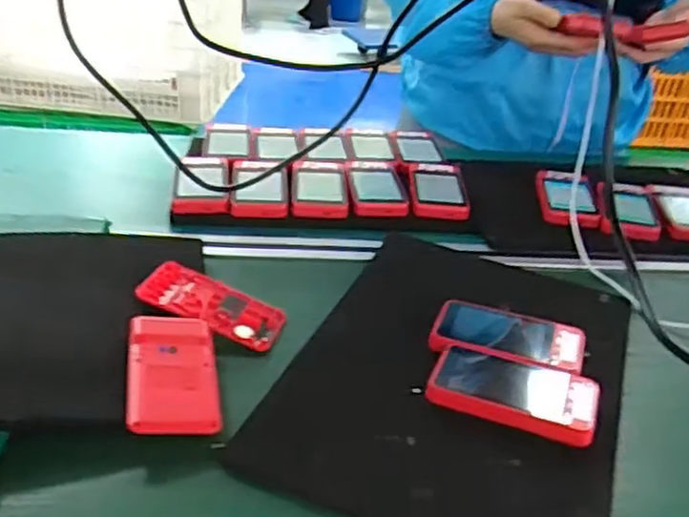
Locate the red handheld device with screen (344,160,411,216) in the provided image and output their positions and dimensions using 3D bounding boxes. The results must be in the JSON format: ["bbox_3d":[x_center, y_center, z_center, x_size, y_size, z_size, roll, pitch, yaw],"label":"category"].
[{"bbox_3d":[0.037,-0.090,0.838,0.063,0.017,0.120,1,30,-9],"label":"red handheld device with screen"}]

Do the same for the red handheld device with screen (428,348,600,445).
[{"bbox_3d":[0.127,0.102,0.524,0.120,0.025,0.070,15,31,15],"label":"red handheld device with screen"}]

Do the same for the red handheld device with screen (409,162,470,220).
[{"bbox_3d":[0.114,-0.084,0.846,0.068,0.014,0.131,5,30,-1],"label":"red handheld device with screen"}]

